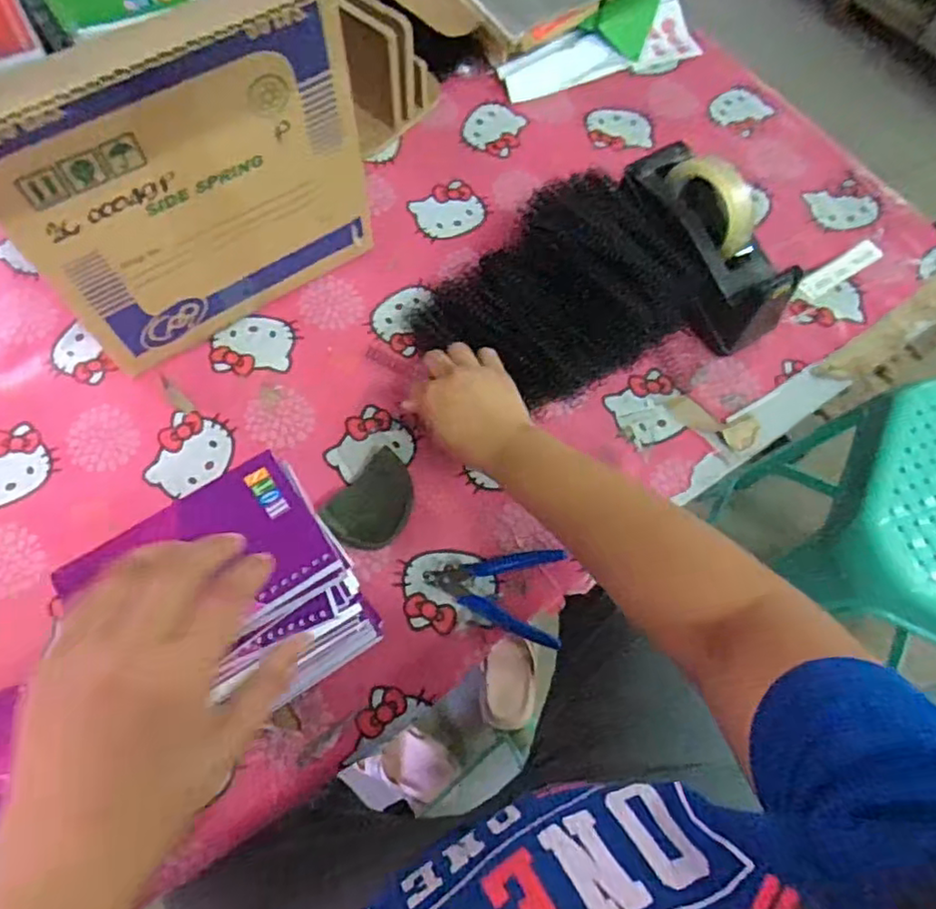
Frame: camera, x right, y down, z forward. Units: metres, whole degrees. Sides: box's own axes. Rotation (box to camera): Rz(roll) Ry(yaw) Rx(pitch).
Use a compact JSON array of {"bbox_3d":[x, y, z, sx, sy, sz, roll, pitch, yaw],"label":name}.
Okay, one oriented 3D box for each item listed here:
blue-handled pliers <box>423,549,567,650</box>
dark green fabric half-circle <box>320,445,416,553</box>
[{"bbox_3d":[0.023,0.117,0.567,0.117,0.014,0.080,9,68,1],"label":"blue-handled pliers"},{"bbox_3d":[-0.082,0.045,0.590,0.064,0.017,0.085,40,71,12],"label":"dark green fabric half-circle"}]

